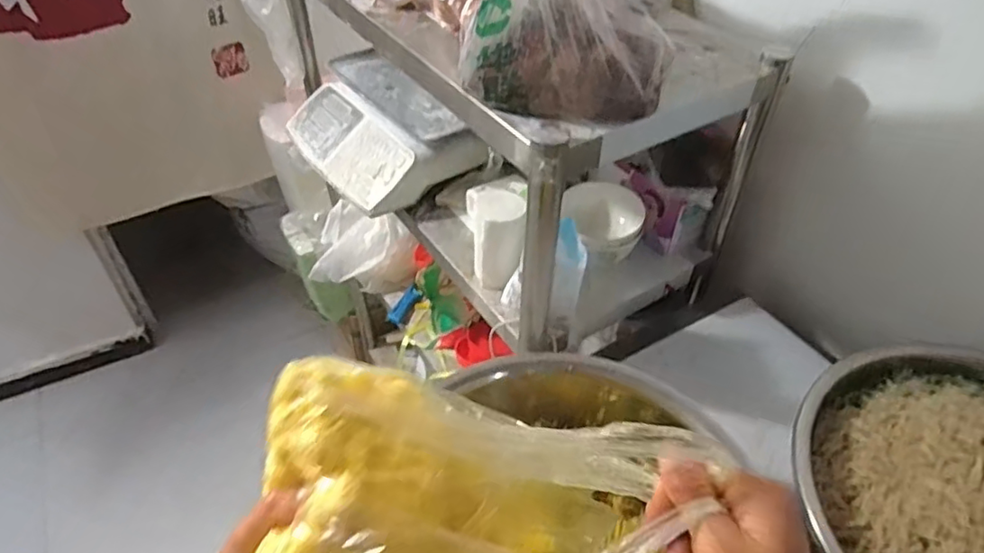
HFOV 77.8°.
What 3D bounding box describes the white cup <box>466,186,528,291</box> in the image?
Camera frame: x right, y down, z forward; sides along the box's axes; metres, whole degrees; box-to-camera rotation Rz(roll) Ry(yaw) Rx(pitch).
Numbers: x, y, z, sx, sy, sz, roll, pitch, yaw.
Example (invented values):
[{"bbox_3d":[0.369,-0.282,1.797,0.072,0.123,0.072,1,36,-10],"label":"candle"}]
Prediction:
[{"bbox_3d":[0.005,-0.053,0.854,0.075,0.128,0.088,0,44,-2],"label":"white cup"}]

